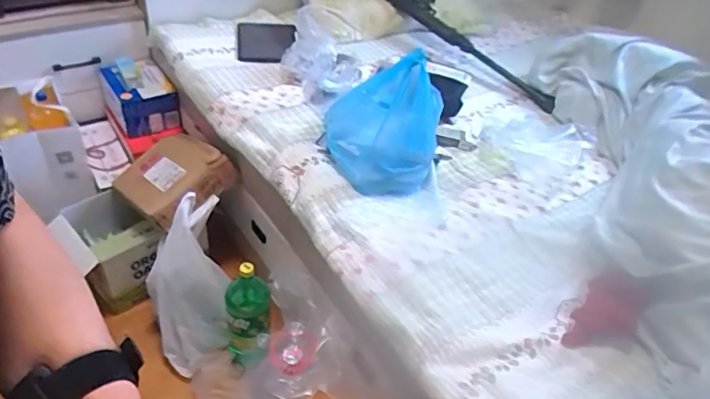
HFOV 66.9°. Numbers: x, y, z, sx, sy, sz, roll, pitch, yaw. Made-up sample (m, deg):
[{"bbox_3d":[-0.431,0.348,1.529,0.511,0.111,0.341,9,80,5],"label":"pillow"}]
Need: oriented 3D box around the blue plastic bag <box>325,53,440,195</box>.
[{"bbox_3d":[0.065,-0.190,1.213,0.257,0.289,0.240,6,42,-2],"label":"blue plastic bag"}]

